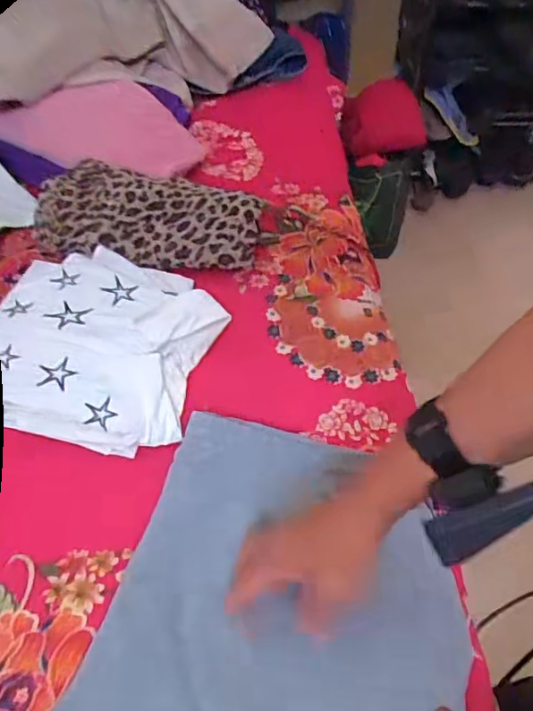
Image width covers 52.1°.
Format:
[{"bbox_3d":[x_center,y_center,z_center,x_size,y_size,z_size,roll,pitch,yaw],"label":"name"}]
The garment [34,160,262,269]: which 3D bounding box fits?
[{"bbox_3d":[-0.146,-0.167,0.690,0.265,0.084,0.115,4,50,0],"label":"garment"}]

